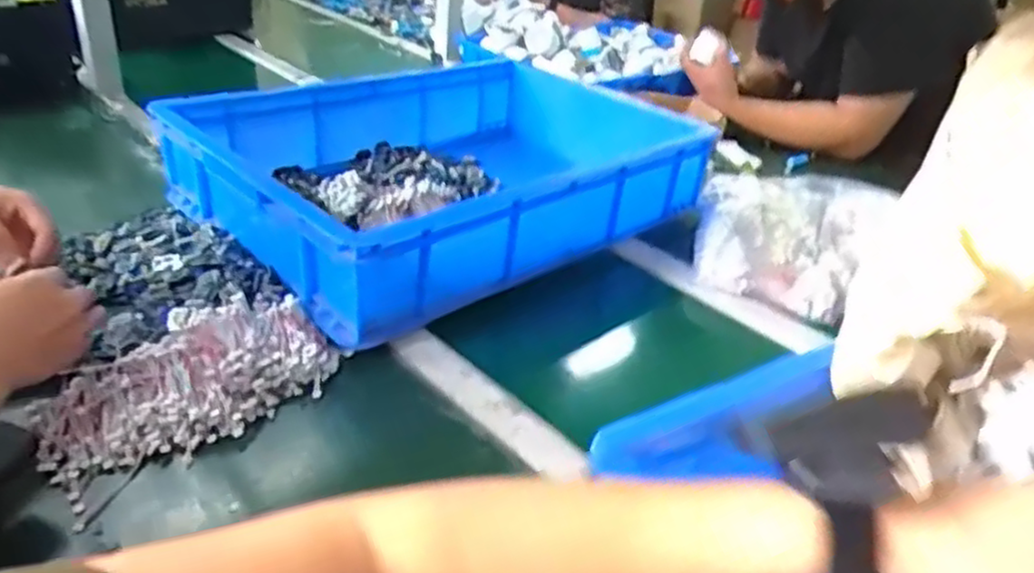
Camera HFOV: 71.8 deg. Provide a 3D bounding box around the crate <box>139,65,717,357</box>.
[{"bbox_3d":[-0.075,-0.161,0.943,0.437,0.145,0.633,30,39,33],"label":"crate"}]

